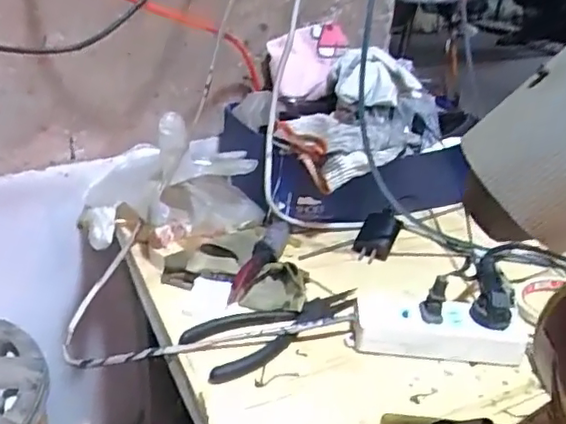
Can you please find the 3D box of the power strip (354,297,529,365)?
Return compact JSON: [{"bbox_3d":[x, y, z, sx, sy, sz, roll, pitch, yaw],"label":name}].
[{"bbox_3d":[0.146,0.108,0.569,0.158,0.038,0.060,6,29,3],"label":"power strip"}]

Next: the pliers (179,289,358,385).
[{"bbox_3d":[-0.006,0.106,0.583,0.180,0.024,0.077,-19,36,-35],"label":"pliers"}]

